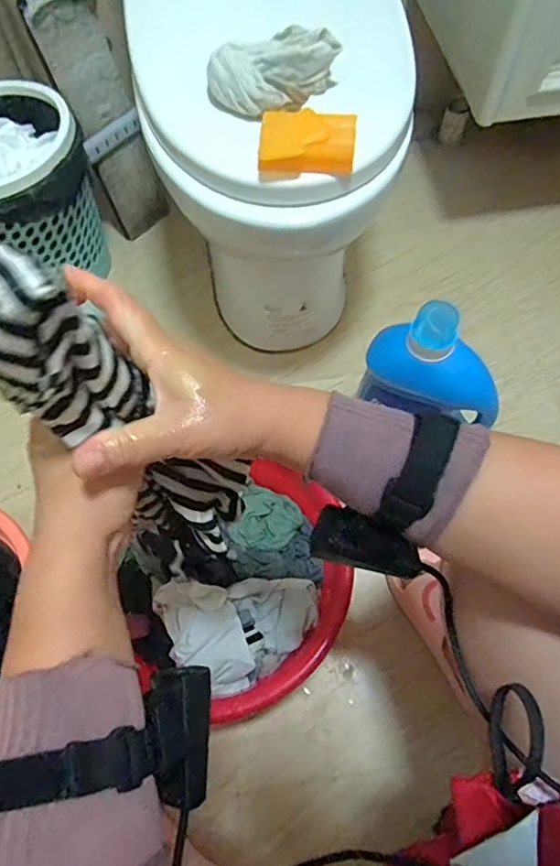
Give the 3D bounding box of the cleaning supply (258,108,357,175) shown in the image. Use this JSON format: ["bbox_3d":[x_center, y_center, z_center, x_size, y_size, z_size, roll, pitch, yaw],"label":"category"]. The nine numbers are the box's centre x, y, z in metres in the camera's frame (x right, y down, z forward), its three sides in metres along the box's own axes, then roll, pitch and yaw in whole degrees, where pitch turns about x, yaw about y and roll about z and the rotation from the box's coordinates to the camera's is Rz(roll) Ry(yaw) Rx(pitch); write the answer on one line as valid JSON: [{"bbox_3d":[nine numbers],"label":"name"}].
[{"bbox_3d":[0.029,-0.304,0.560,0.100,0.036,0.058,3,63,3],"label":"cleaning supply"}]

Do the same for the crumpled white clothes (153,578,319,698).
[{"bbox_3d":[-0.059,0.253,0.677,0.214,0.050,0.131,-2,63,1],"label":"crumpled white clothes"}]

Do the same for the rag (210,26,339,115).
[{"bbox_3d":[-0.011,-0.407,0.600,0.125,0.050,0.101,24,66,13],"label":"rag"}]

